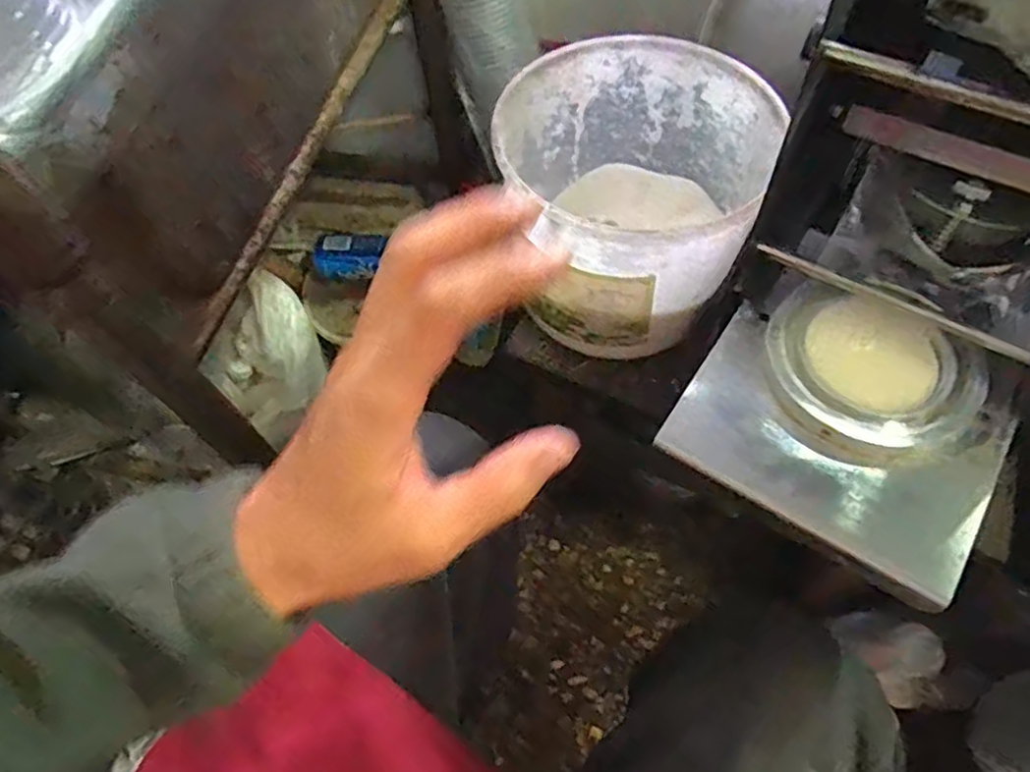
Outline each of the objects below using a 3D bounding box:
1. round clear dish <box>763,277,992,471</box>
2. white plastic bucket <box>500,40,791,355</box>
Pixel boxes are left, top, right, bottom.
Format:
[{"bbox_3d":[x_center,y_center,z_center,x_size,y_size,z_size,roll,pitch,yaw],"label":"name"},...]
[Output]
[{"bbox_3d":[0.222,-0.009,0.408,0.123,0.024,0.115,-2,62,3],"label":"round clear dish"},{"bbox_3d":[0.090,-0.155,0.536,0.197,0.149,0.214,10,63,9],"label":"white plastic bucket"}]

